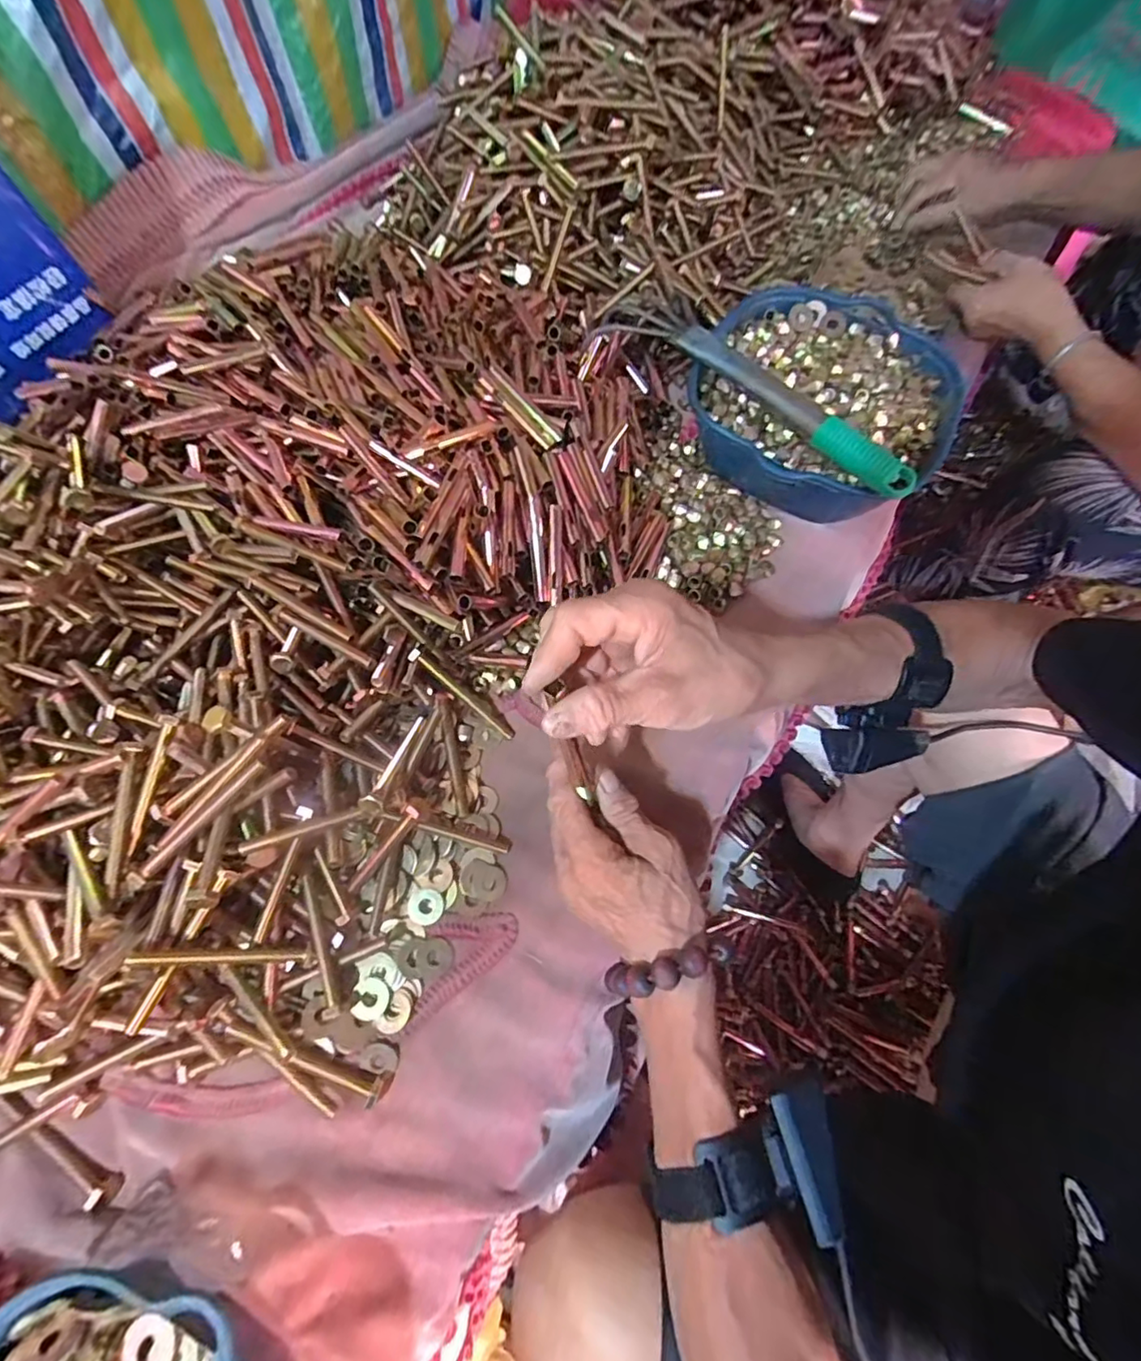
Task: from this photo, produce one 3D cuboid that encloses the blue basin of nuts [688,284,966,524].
[{"bbox_3d":[0.238,-0.259,0.548,0.223,0.081,0.244,-1,65,2],"label":"blue basin of nuts"}]

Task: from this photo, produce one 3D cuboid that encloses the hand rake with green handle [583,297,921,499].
[{"bbox_3d":[0.161,-0.260,0.507,0.319,0.034,0.059,38,72,17],"label":"hand rake with green handle"}]

